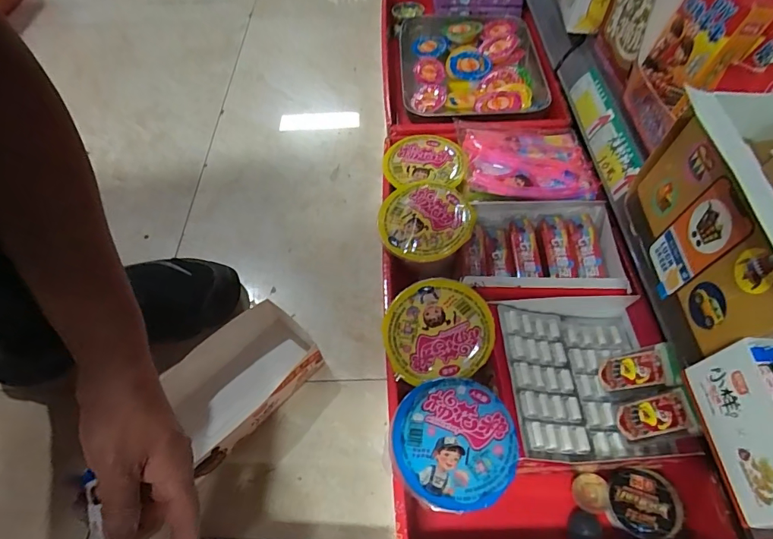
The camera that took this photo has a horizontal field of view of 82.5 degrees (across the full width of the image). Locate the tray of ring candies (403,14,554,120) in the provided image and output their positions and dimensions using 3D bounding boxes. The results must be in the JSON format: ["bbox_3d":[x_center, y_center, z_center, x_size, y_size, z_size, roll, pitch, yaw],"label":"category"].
[{"bbox_3d":[0.125,-0.298,0.653,0.200,0.040,0.266,-1,56,2],"label":"tray of ring candies"}]

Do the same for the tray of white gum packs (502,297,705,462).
[{"bbox_3d":[0.161,0.087,0.371,0.122,0.040,0.139,-3,56,0],"label":"tray of white gum packs"}]

